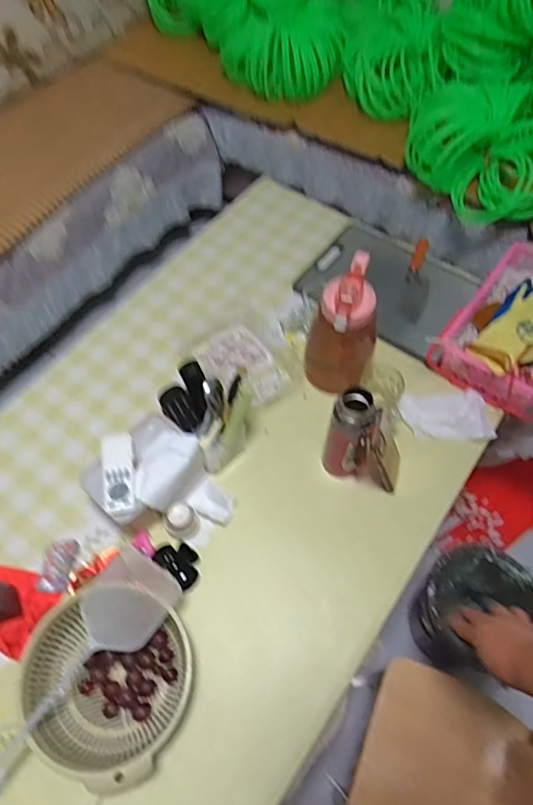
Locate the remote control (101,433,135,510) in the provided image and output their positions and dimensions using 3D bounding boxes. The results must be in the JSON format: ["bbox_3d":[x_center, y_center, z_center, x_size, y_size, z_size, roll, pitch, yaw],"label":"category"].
[{"bbox_3d":[-0.223,0.101,0.784,0.044,0.013,0.119,-10,61,-6],"label":"remote control"}]

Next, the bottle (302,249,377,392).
[{"bbox_3d":[0.135,-0.125,0.903,0.114,0.236,0.131,15,61,9],"label":"bottle"}]

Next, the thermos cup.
[{"bbox_3d":[0.127,0.054,0.826,0.056,0.202,0.061,0,60,0],"label":"thermos cup"}]

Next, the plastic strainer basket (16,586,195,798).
[{"bbox_3d":[-0.221,0.364,0.705,0.237,0.085,0.215,25,63,14],"label":"plastic strainer basket"}]

